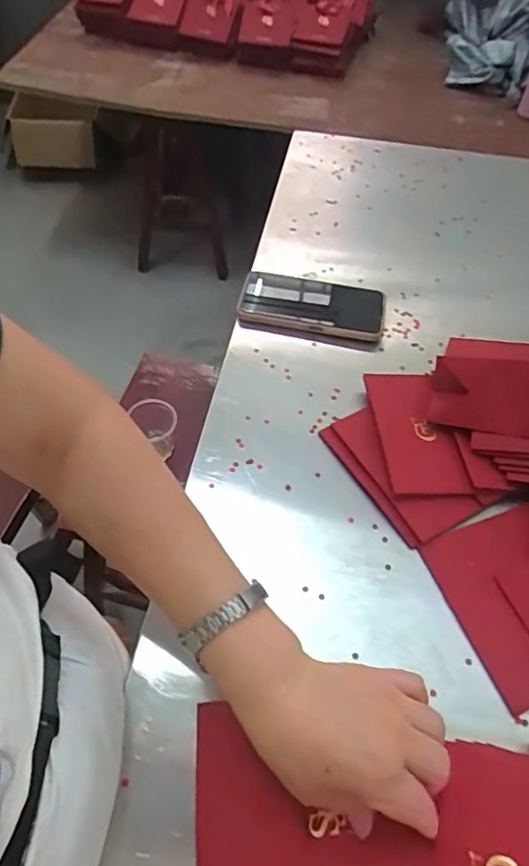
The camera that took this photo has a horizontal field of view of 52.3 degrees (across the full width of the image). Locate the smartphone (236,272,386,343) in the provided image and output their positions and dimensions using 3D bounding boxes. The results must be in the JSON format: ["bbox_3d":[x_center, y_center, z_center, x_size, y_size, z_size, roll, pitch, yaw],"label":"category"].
[{"bbox_3d":[0.054,-0.148,0.625,0.166,0.015,0.076,16,57,7],"label":"smartphone"}]

